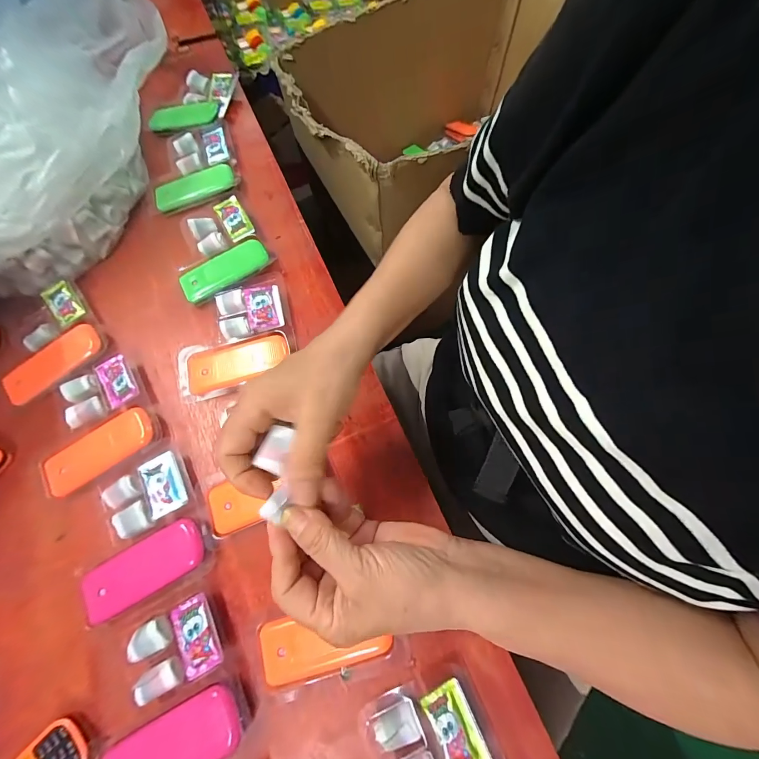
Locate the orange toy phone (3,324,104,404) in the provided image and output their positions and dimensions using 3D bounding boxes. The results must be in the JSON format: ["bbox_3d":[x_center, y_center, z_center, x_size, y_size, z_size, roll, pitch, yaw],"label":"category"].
[{"bbox_3d":[-0.350,-0.017,0.361,0.101,0.011,0.044,-34,72,-11],"label":"orange toy phone"}]

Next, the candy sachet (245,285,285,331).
[{"bbox_3d":[-0.128,-0.080,0.374,0.036,0.009,0.053,-15,70,-4],"label":"candy sachet"}]

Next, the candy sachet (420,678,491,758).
[{"bbox_3d":[0.055,0.253,0.244,0.031,0.005,0.051,-24,70,-7],"label":"candy sachet"}]

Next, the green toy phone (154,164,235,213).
[{"bbox_3d":[-0.242,-0.252,0.446,0.102,0.011,0.042,-21,70,-6],"label":"green toy phone"}]

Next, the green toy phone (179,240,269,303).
[{"bbox_3d":[-0.183,-0.130,0.399,0.103,0.011,0.046,-28,71,-9],"label":"green toy phone"}]

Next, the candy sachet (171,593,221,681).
[{"bbox_3d":[-0.148,0.205,0.271,0.029,0.004,0.053,-28,71,-9],"label":"candy sachet"}]

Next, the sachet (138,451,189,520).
[{"bbox_3d":[-0.200,0.097,0.313,0.032,0.004,0.052,-28,71,-9],"label":"sachet"}]

